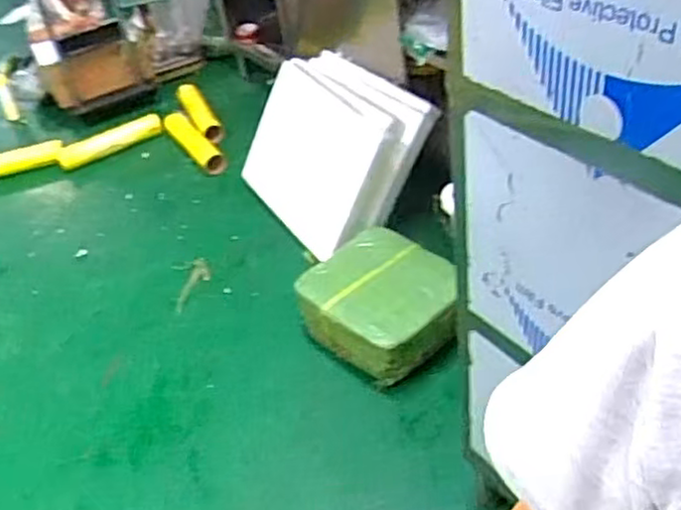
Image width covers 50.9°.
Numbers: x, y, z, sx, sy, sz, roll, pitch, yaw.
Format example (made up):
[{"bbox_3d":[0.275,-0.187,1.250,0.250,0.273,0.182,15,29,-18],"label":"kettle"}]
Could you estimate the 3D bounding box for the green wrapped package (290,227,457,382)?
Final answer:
[{"bbox_3d":[0.131,0.137,1.958,0.405,0.196,0.357,25,50,37],"label":"green wrapped package"}]

